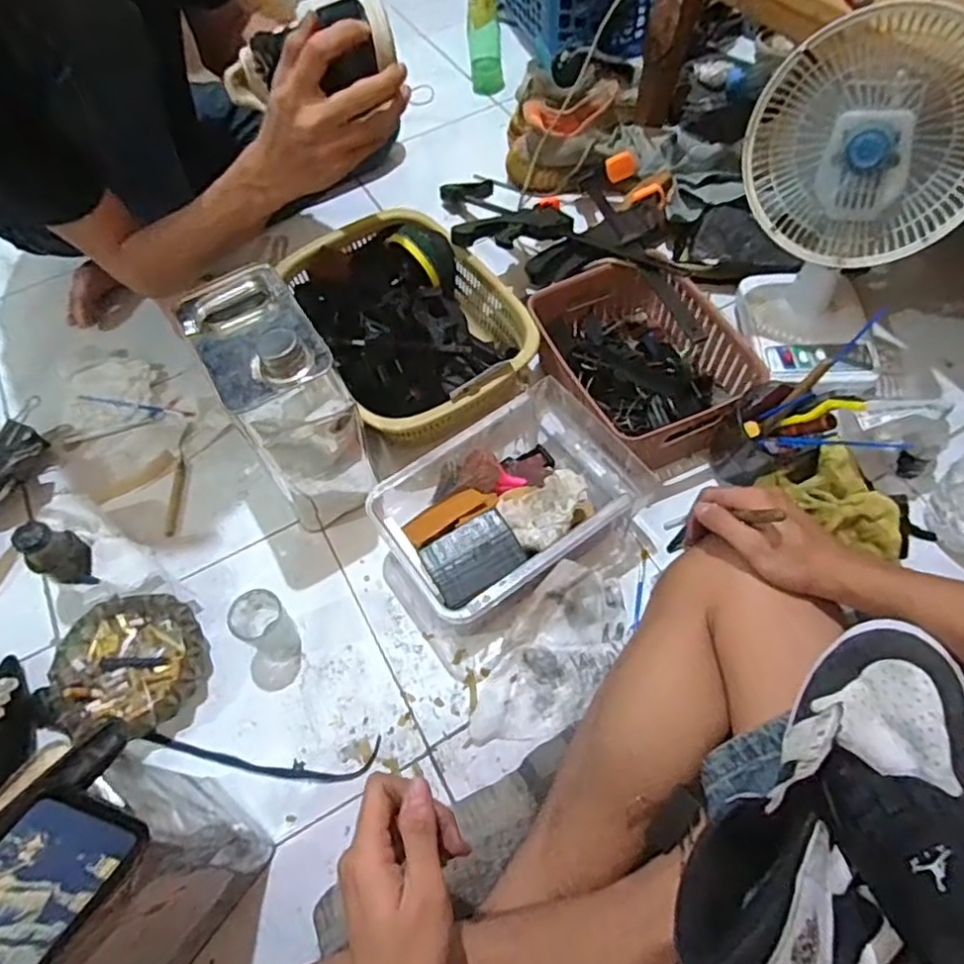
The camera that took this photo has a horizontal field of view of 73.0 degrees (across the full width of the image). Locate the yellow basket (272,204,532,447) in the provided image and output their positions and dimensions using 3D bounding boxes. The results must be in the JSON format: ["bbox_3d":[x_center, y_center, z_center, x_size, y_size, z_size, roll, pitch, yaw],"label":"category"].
[{"bbox_3d":[-0.094,-0.194,0.841,0.236,0.104,0.339,-26,62,-11],"label":"yellow basket"}]

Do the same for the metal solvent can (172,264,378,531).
[{"bbox_3d":[-0.203,-0.081,0.688,0.099,0.245,0.160,-29,62,-13],"label":"metal solvent can"}]

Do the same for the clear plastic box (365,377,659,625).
[{"bbox_3d":[0.028,0.019,0.701,0.269,0.097,0.199,-32,63,-14],"label":"clear plastic box"}]

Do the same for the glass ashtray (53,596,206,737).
[{"bbox_3d":[-0.355,0.188,0.662,0.143,0.044,0.133,-6,60,0],"label":"glass ashtray"}]

